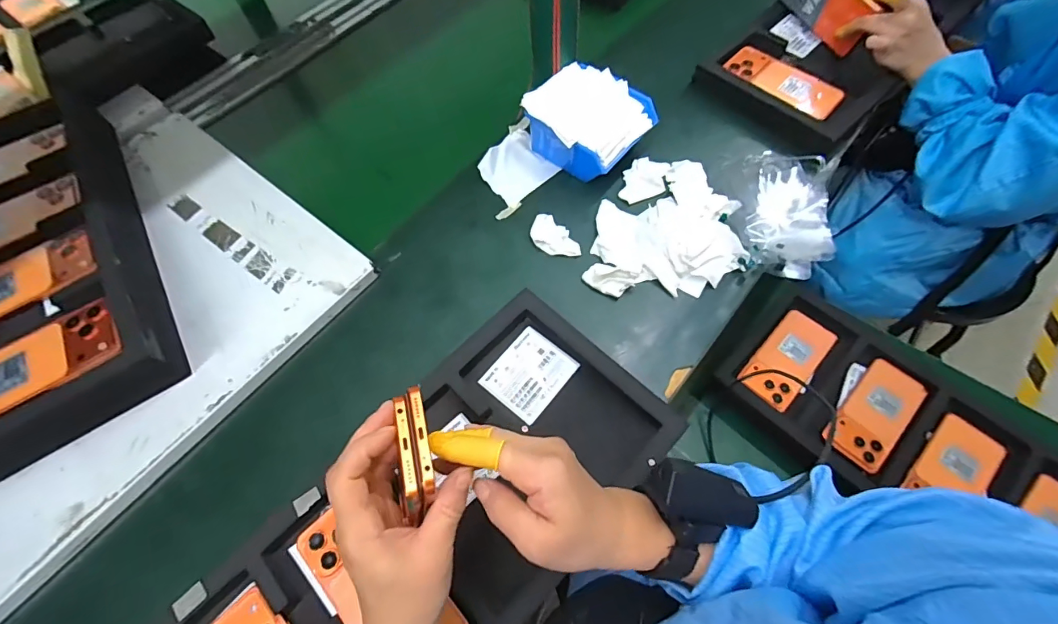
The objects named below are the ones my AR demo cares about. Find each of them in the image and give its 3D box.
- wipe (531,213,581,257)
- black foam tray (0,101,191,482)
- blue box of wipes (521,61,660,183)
[{"bbox_3d":[0.029,-0.093,0.563,0.042,0.009,0.073,-32,67,-13],"label":"wipe"},{"bbox_3d":[-0.574,-0.066,0.521,0.218,0.073,0.483,-32,67,-13],"label":"black foam tray"},{"bbox_3d":[0.079,-0.248,0.598,0.138,0.068,0.127,38,71,18],"label":"blue box of wipes"}]

